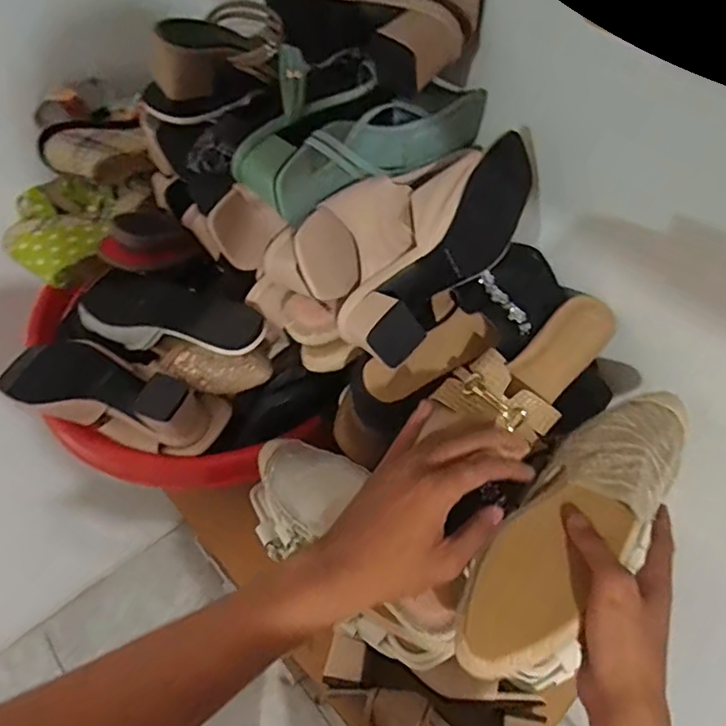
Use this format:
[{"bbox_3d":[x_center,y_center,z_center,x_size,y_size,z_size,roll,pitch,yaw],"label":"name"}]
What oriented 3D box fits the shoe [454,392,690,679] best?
[{"bbox_3d":[0.179,0.106,0.450,0.082,0.048,0.261,37,63,23],"label":"shoe"}]

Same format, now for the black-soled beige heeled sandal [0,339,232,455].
[{"bbox_3d":[-0.275,0.036,0.627,0.249,0.071,0.090,16,56,11],"label":"black-soled beige heeled sandal"}]

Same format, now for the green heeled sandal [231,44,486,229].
[{"bbox_3d":[-0.004,-0.224,0.543,0.231,0.080,0.107,-33,61,-22],"label":"green heeled sandal"}]

